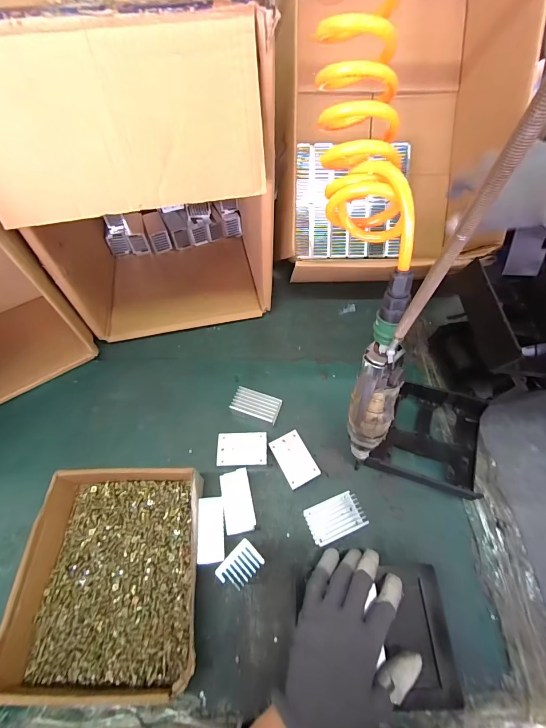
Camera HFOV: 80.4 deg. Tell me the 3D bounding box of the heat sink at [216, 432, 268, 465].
[{"bbox_3d":[-0.041,0.118,0.437,0.064,0.029,0.043,0,61,0],"label":"heat sink"}]

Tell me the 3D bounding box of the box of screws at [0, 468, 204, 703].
[{"bbox_3d":[-0.178,0.233,0.365,0.194,0.052,0.222,-3,61,-2],"label":"box of screws"}]

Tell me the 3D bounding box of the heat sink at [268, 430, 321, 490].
[{"bbox_3d":[0.028,0.129,0.431,0.042,0.030,0.066,-25,64,-13],"label":"heat sink"}]

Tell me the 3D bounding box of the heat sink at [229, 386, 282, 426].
[{"bbox_3d":[-0.024,0.065,0.476,0.067,0.033,0.038,16,62,9],"label":"heat sink"}]

